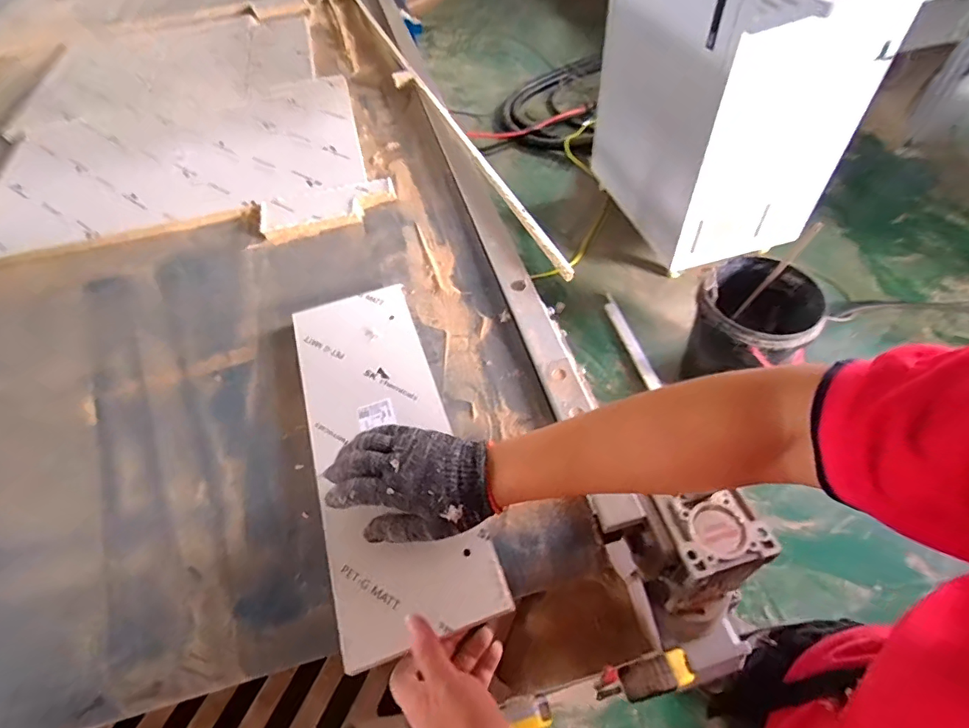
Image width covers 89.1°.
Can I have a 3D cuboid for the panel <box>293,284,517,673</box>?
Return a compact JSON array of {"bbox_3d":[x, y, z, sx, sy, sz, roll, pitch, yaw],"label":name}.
[{"bbox_3d":[-0.117,0.075,0.559,0.150,0.013,0.442,-17,53,-9],"label":"panel"}]

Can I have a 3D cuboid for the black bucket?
[{"bbox_3d":[0.817,-0.082,1.558,0.316,0.392,0.355,27,59,24],"label":"black bucket"}]

